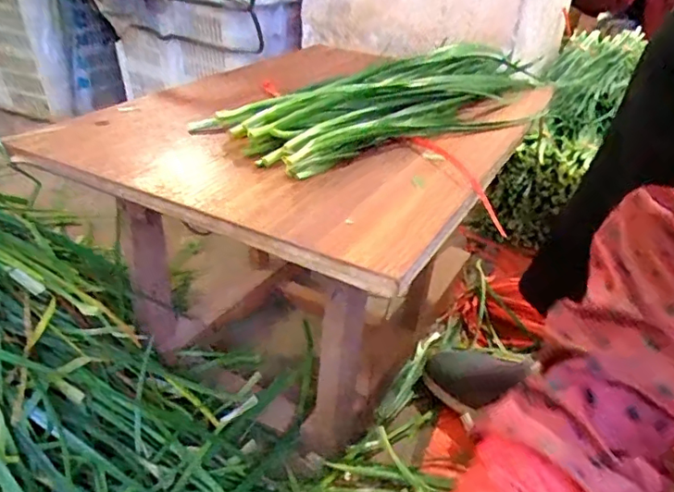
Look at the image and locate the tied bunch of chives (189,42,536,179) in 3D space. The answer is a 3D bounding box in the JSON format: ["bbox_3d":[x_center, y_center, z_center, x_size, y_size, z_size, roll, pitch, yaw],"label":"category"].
[{"bbox_3d":[0.094,-0.174,0.619,0.482,0.039,0.170,-23,40,-35],"label":"tied bunch of chives"}]

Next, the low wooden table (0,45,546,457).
[{"bbox_3d":[0.006,-0.036,0.691,0.383,0.299,0.557,18,35,22],"label":"low wooden table"}]

